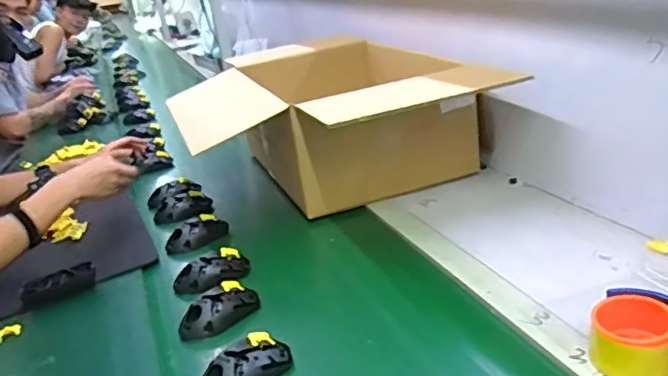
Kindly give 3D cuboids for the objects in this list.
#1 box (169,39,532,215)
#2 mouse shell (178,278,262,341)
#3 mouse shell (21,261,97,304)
[{"bbox_3d":[-0.022,-0.153,1.294,0.579,0.215,0.677,-13,23,-13],"label":"box"},{"bbox_3d":[-0.152,0.164,0.813,0.072,0.036,0.116,8,27,34],"label":"mouse shell"},{"bbox_3d":[-0.434,0.153,0.946,0.106,0.033,0.047,-15,24,-16],"label":"mouse shell"}]

